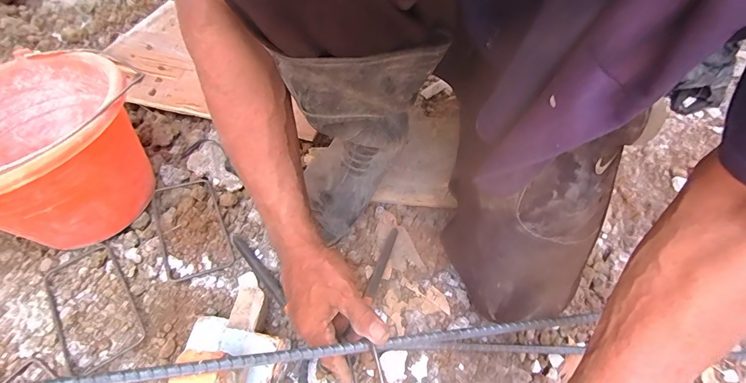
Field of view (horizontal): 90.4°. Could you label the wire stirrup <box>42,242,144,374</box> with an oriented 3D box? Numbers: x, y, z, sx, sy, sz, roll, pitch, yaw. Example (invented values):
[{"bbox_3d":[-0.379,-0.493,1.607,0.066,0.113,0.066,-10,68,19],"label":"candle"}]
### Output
[{"bbox_3d":[-0.331,0.134,0.434,0.083,0.006,0.146,-28,67,-18],"label":"wire stirrup"}]

